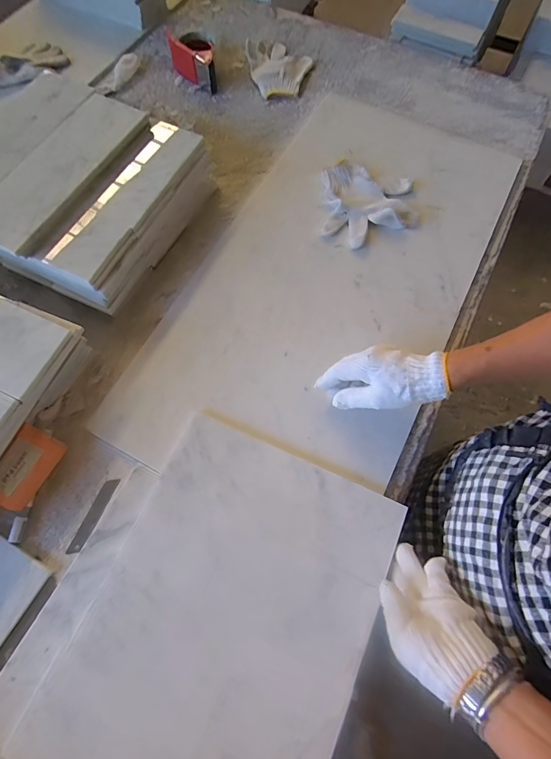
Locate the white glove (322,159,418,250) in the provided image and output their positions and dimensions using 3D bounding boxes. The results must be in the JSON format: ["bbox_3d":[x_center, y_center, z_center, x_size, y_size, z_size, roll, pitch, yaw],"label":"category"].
[{"bbox_3d":[0.160,-0.295,0.660,0.155,0.030,0.178,1,69,-1],"label":"white glove"}]

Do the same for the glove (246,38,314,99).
[{"bbox_3d":[0.014,-0.660,0.819,0.138,0.030,0.170,-10,69,-5],"label":"glove"}]

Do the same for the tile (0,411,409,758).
[{"bbox_3d":[-0.053,0.269,0.441,0.294,0.023,0.396,24,70,8],"label":"tile"}]

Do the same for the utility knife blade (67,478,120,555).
[{"bbox_3d":[-0.229,0.172,0.491,0.020,0.004,0.096,17,68,17],"label":"utility knife blade"}]

